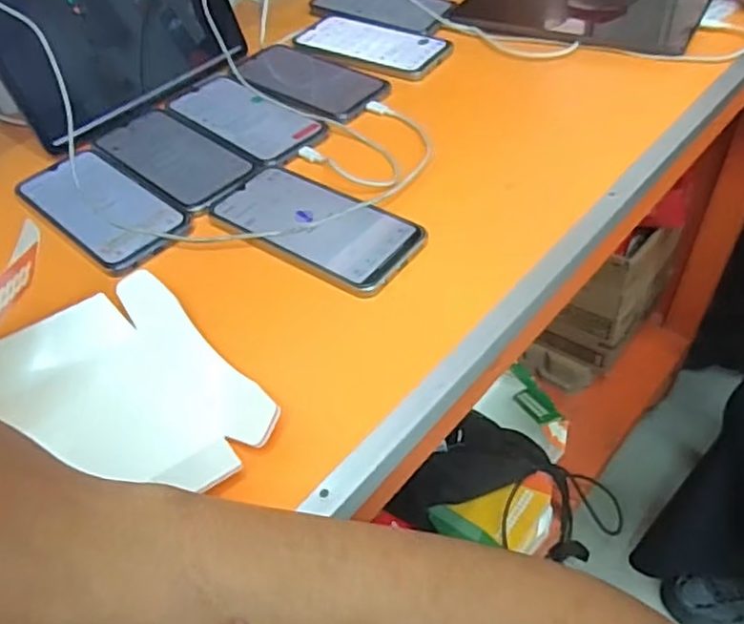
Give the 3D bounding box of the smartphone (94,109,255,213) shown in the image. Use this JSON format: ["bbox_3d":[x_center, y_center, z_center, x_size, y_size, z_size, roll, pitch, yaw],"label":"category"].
[{"bbox_3d":[-0.189,-0.149,0.615,0.081,0.004,0.183,-36,53,-26],"label":"smartphone"}]

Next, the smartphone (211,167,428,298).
[{"bbox_3d":[-0.048,-0.070,0.524,0.169,0.007,0.084,26,54,27],"label":"smartphone"}]

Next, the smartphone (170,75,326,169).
[{"bbox_3d":[-0.127,-0.188,0.647,0.078,0.006,0.181,-38,54,-27],"label":"smartphone"}]

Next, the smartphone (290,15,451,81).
[{"bbox_3d":[-0.002,-0.292,0.730,0.176,0.005,0.082,24,53,26],"label":"smartphone"}]

